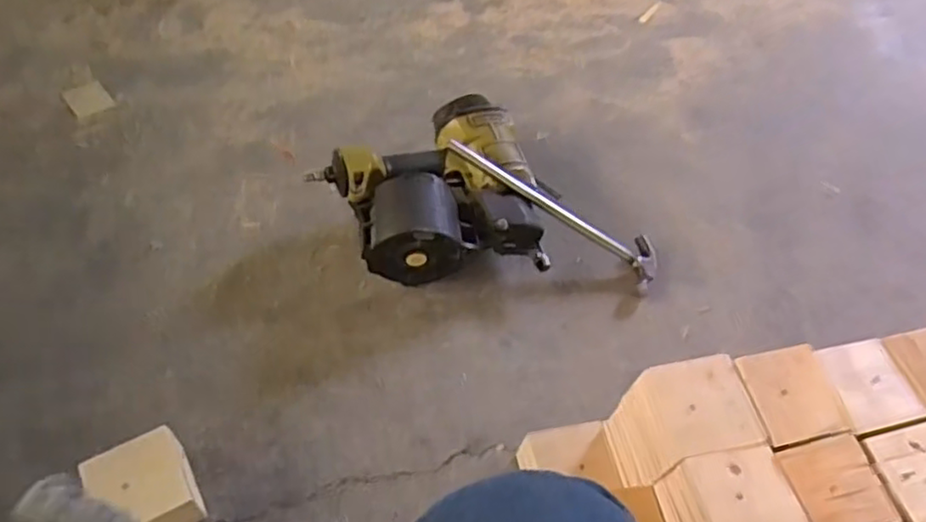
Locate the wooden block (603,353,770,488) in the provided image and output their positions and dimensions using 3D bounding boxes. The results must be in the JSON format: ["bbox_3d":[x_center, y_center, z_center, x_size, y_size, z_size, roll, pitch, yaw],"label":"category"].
[{"bbox_3d":[0.229,0.178,0.712,0.105,0.138,0.096,-5,57,-11],"label":"wooden block"}]

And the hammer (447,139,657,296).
[{"bbox_3d":[0.144,-0.078,1.016,0.374,0.032,0.089,31,54,-10],"label":"hammer"}]

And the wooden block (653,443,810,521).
[{"bbox_3d":[0.255,0.238,0.639,0.099,0.079,0.093,-8,58,-13],"label":"wooden block"}]

